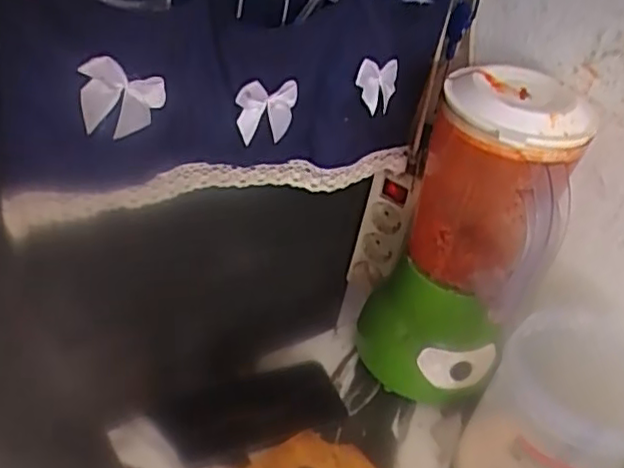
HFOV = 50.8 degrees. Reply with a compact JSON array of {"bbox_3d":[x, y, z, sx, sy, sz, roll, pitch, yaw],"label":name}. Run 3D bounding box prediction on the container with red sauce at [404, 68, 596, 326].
[{"bbox_3d":[0.153,-0.037,0.543,0.107,0.172,0.115,-6,35,-14],"label":"container with red sauce"}]

